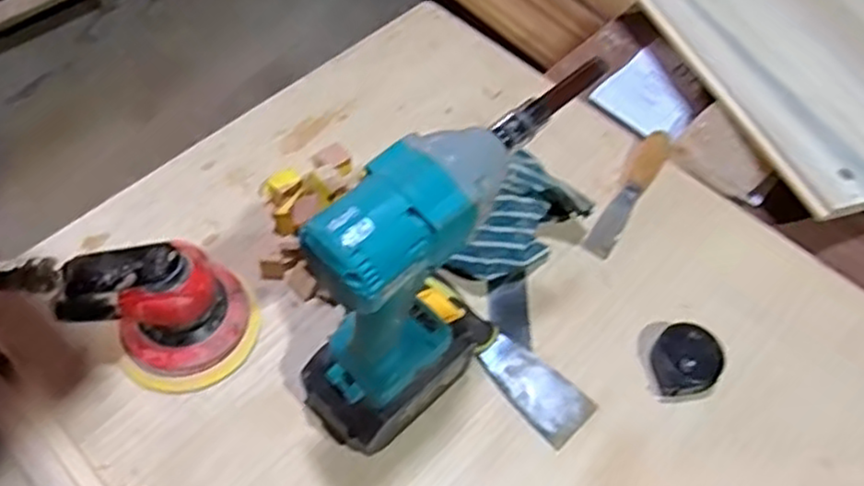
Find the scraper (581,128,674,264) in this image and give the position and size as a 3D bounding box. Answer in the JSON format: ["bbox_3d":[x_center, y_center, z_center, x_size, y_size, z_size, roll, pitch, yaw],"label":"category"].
[{"bbox_3d":[0.196,-0.051,0.691,0.028,0.016,0.162,30,60,15],"label":"scraper"}]

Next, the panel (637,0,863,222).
[{"bbox_3d":[0.452,-0.201,0.774,0.332,0.022,0.355,-15,61,-15],"label":"panel"}]

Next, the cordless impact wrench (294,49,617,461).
[{"bbox_3d":[0.007,0.016,0.481,0.075,0.253,0.225,39,62,20],"label":"cordless impact wrench"}]

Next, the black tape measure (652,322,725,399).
[{"bbox_3d":[0.214,0.099,0.590,0.057,0.027,0.055,2,57,-3],"label":"black tape measure"}]

